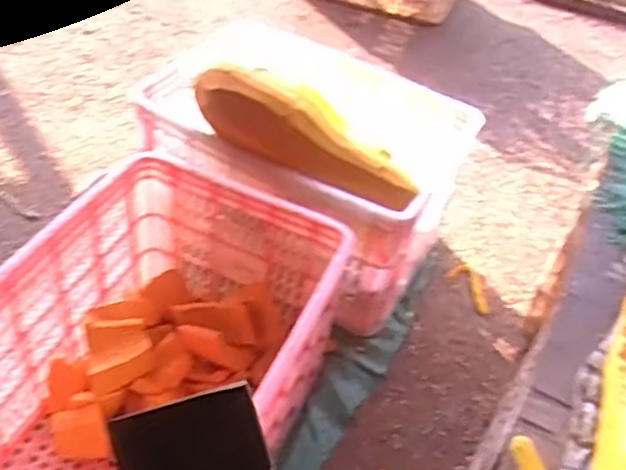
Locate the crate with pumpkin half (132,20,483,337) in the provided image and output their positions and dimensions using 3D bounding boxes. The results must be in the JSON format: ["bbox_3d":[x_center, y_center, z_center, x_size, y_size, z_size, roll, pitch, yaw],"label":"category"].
[{"bbox_3d":[-0.005,-0.173,1.178,0.519,0.307,0.409,28,47,19],"label":"crate with pumpkin half"}]

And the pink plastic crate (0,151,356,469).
[{"bbox_3d":[-0.201,0.171,0.863,0.343,0.275,0.518,23,46,13],"label":"pink plastic crate"}]

